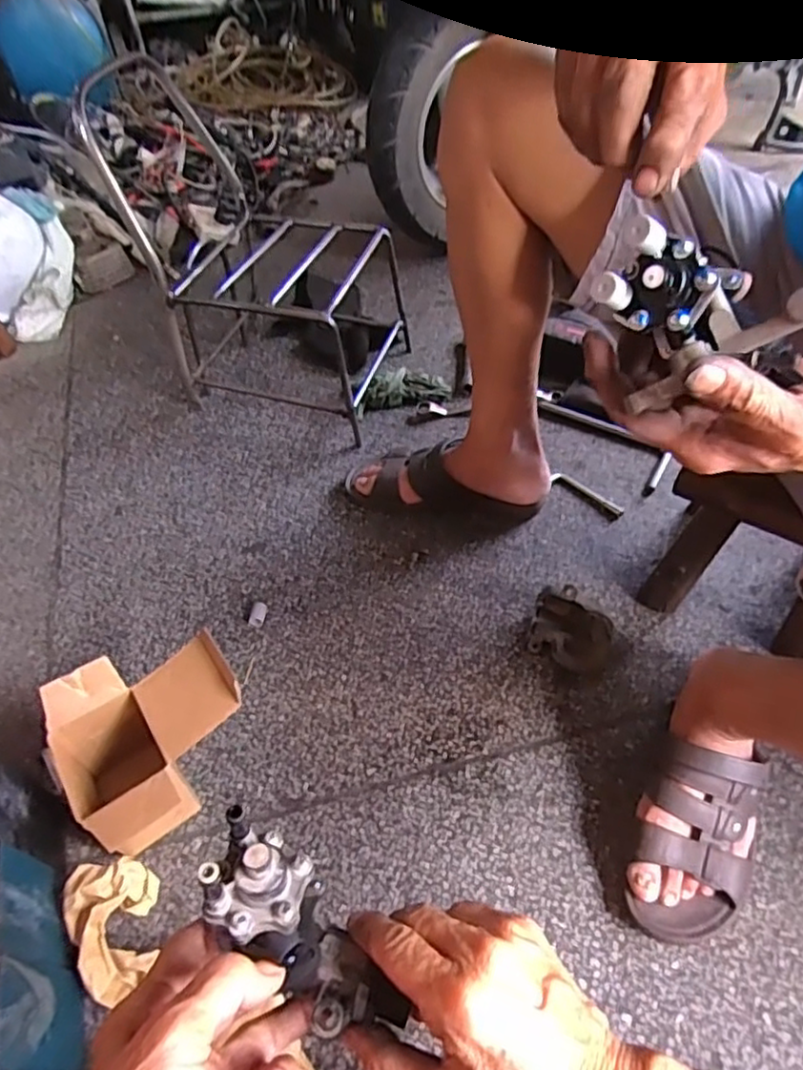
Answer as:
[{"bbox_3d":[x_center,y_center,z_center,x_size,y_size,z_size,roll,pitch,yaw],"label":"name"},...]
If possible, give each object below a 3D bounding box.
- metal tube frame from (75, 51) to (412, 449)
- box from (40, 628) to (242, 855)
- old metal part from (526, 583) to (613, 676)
[{"bbox_3d":[-0.200,-0.399,0.945,0.356,0.391,0.291,12,52,13],"label":"metal tube frame"},{"bbox_3d":[-0.233,0.197,0.631,0.151,0.158,0.168,29,58,24],"label":"box"},{"bbox_3d":[0.188,0.104,0.728,0.098,0.062,0.073,25,56,22],"label":"old metal part"}]

